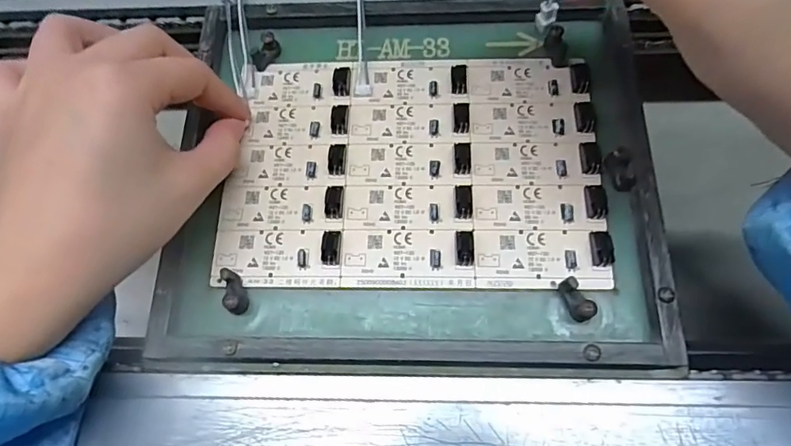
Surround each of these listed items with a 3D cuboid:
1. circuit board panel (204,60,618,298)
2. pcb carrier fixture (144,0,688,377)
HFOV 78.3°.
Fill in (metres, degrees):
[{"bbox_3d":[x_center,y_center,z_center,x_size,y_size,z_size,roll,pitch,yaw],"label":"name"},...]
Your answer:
[{"bbox_3d":[0.009,-0.030,0.251,0.190,0.007,0.126,0,71,3],"label":"circuit board panel"},{"bbox_3d":[0.009,-0.030,0.250,0.229,0.016,0.203,1,70,2],"label":"pcb carrier fixture"}]

